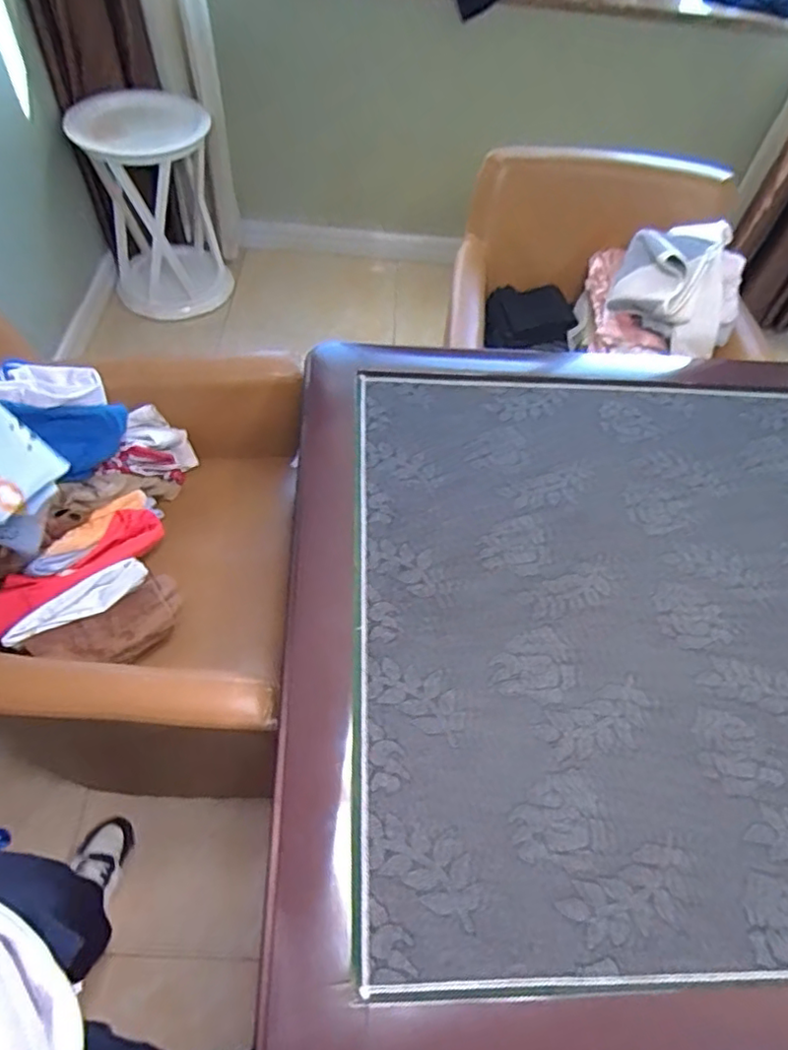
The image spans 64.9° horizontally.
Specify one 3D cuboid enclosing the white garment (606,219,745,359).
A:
[{"bbox_3d":[0.629,-0.515,1.365,0.268,0.191,0.225,19,56,8],"label":"white garment"}]

